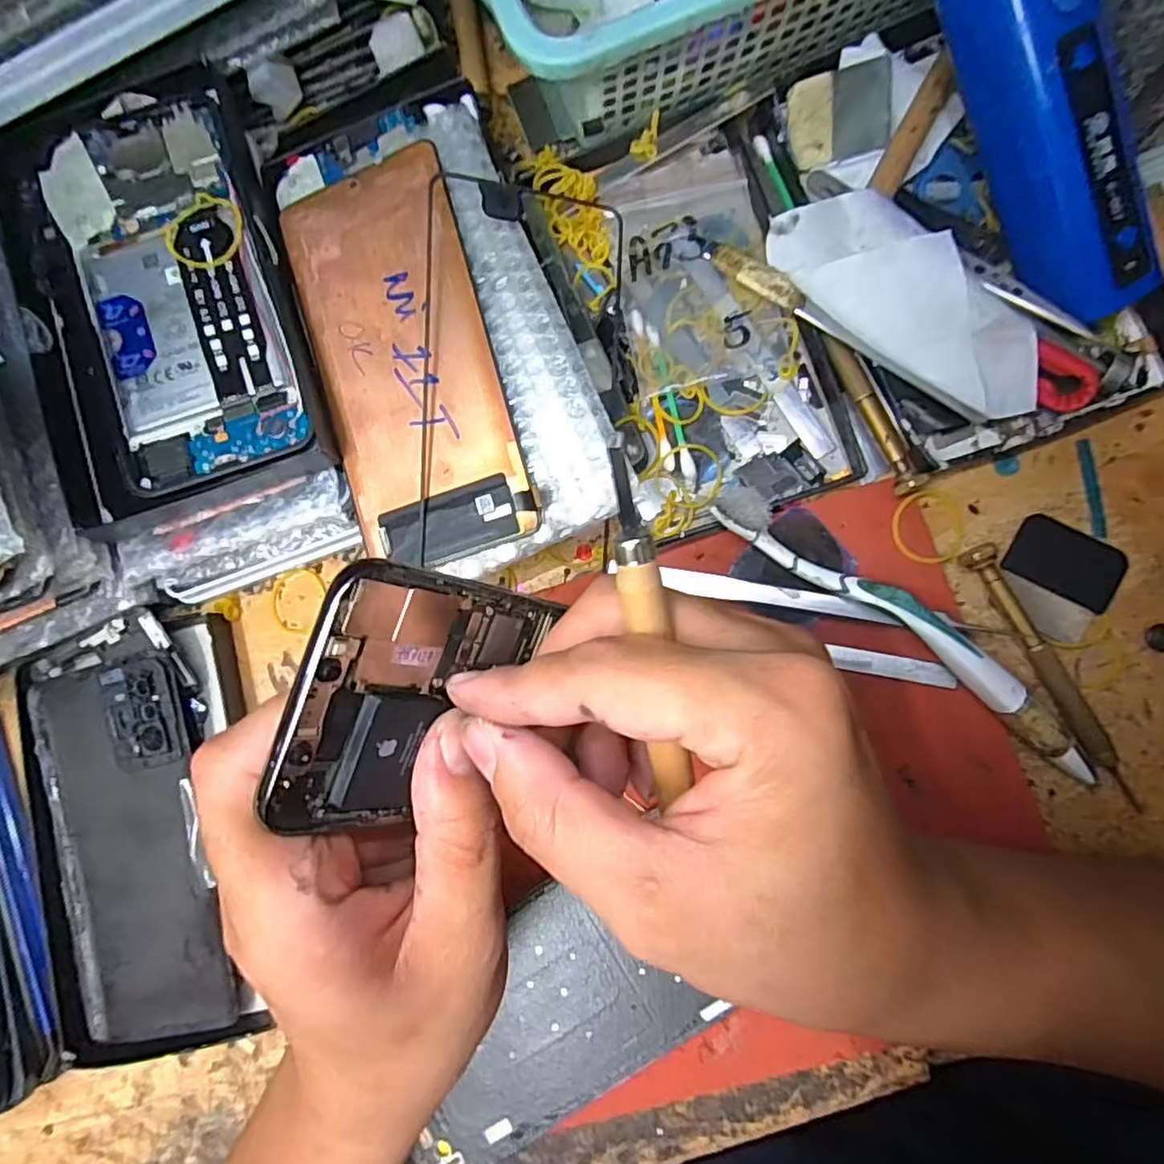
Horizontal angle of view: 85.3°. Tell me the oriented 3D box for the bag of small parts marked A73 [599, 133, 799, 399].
[{"bbox_3d":[0.048,-0.135,0.266,0.064,0.011,0.105,-10,83,4],"label":"bag of small parts marked A73"}]

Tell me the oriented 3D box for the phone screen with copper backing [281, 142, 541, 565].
[{"bbox_3d":[-0.069,-0.086,0.246,0.070,0.004,0.155,-16,88,12],"label":"phone screen with copper backing"}]

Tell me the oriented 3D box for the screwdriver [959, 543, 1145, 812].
[{"bbox_3d":[0.179,0.034,0.239,0.013,0.008,0.110,-30,82,1],"label":"screwdriver"}]

